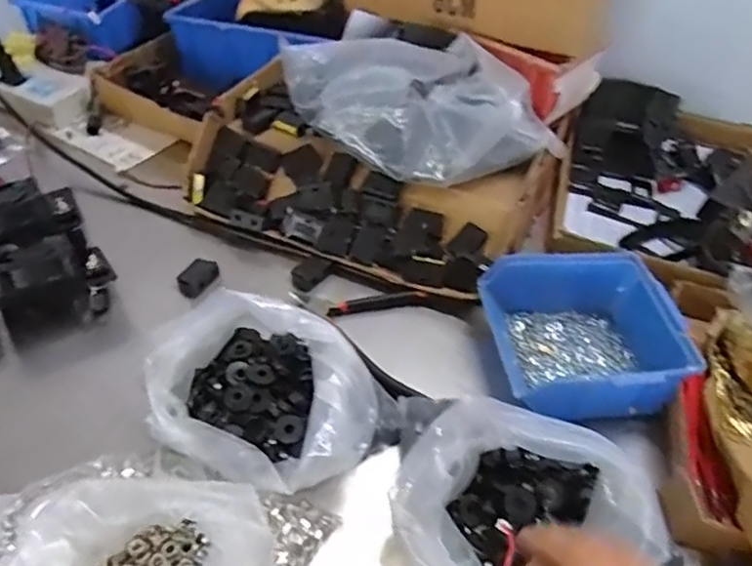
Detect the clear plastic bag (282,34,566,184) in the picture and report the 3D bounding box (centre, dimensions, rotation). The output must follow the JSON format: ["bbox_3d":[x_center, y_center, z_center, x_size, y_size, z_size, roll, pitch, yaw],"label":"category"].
[{"bbox_3d":[0.047,-0.160,0.542,0.252,0.086,0.117,13,45,7],"label":"clear plastic bag"}]

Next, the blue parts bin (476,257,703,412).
[{"bbox_3d":[0.158,0.041,0.469,0.143,0.064,0.132,0,45,-7],"label":"blue parts bin"}]

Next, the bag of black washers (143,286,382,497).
[{"bbox_3d":[-0.069,0.072,0.388,0.139,0.076,0.119,25,48,18],"label":"bag of black washers"}]

